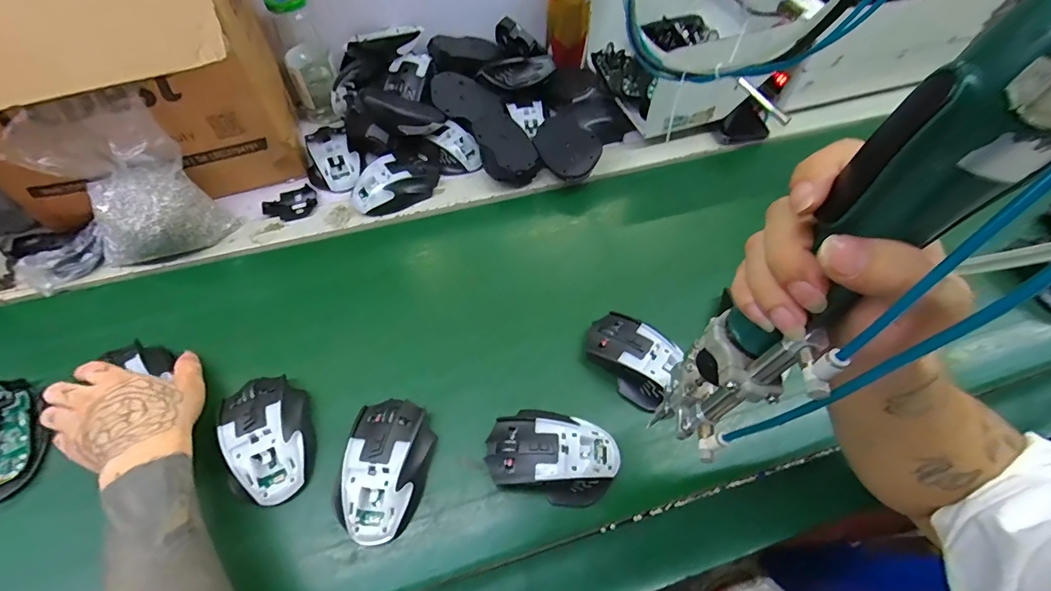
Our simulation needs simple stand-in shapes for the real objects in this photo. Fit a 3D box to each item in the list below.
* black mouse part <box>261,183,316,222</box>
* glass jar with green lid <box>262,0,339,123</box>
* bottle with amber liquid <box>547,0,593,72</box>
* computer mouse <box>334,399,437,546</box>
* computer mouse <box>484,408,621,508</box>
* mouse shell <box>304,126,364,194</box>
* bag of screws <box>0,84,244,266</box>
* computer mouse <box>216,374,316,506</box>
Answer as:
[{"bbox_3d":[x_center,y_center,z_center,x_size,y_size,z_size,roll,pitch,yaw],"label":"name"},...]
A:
[{"bbox_3d":[-0.303,-0.120,0.575,0.063,0.012,0.049,-22,60,-15],"label":"black mouse part"},{"bbox_3d":[-0.304,-0.331,0.622,0.059,0.172,0.058,-21,60,-15],"label":"glass jar with green lid"},{"bbox_3d":[0.065,-0.423,0.664,0.067,0.153,0.051,8,57,4],"label":"bottle with amber liquid"},{"bbox_3d":[-0.121,0.147,0.388,0.067,0.034,0.115,0,57,-1],"label":"computer mouse"},{"bbox_3d":[0.025,0.143,0.400,0.115,0.040,0.070,9,57,5],"label":"computer mouse"},{"bbox_3d":[-0.260,-0.183,0.598,0.070,0.035,0.104,-26,61,-17],"label":"mouse shell"},{"bbox_3d":[-0.426,-0.115,0.481,0.112,0.156,0.124,35,62,20],"label":"bag of screws"},{"bbox_3d":[-0.233,0.125,0.403,0.067,0.032,0.111,-22,60,-15],"label":"computer mouse"}]

